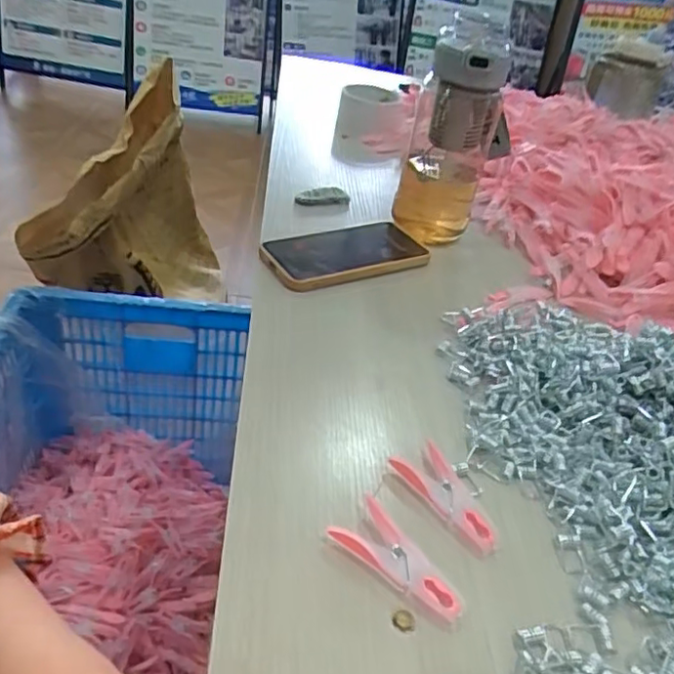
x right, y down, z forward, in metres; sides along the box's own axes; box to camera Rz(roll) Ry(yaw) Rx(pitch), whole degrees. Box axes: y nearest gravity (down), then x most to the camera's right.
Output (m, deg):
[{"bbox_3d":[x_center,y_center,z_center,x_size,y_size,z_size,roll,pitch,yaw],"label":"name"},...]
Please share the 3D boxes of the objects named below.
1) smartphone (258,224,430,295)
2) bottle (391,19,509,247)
[{"bbox_3d":[0.010,-0.084,0.595,0.165,0.015,0.082,-14,43,-30],"label":"smartphone"},{"bbox_3d":[0.110,-0.202,0.618,0.084,0.198,0.079,11,39,14],"label":"bottle"}]

